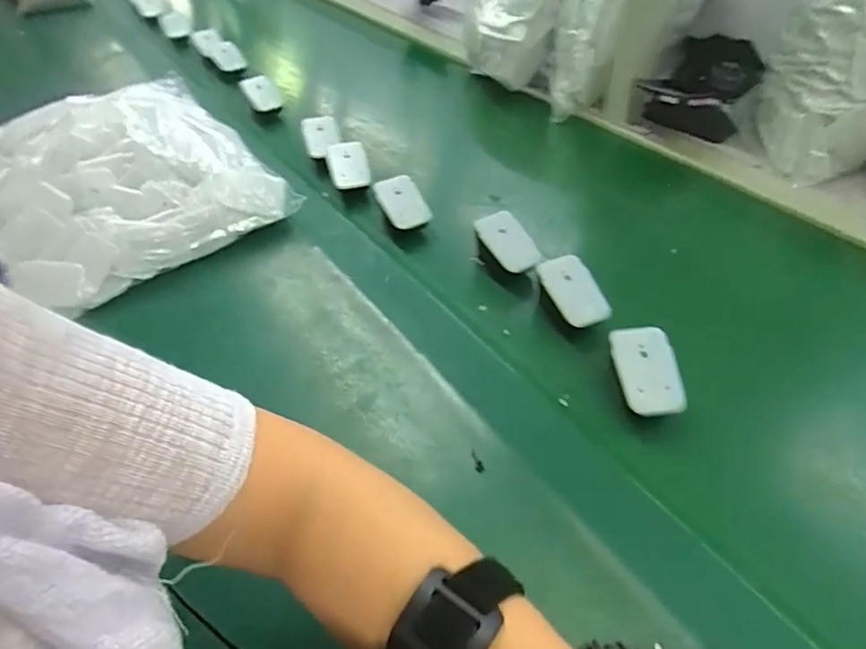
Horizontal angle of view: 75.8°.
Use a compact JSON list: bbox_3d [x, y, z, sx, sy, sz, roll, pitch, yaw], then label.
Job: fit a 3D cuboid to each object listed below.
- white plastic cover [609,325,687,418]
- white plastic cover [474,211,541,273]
[{"bbox_3d":[0.165,0.036,0.431,0.043,0.008,0.068,-15,78,23],"label":"white plastic cover"},{"bbox_3d":[0.079,-0.086,0.579,0.036,0.079,0.017,-30,34,32],"label":"white plastic cover"}]

